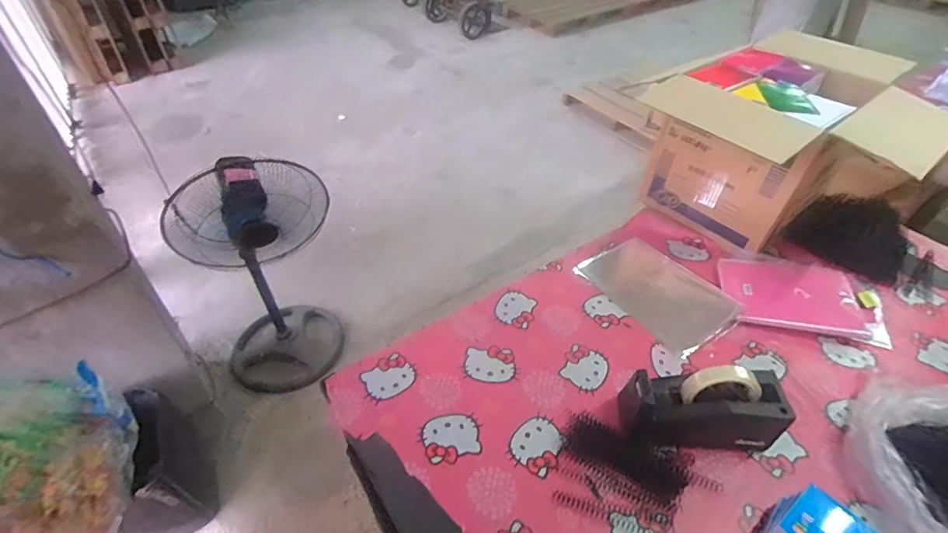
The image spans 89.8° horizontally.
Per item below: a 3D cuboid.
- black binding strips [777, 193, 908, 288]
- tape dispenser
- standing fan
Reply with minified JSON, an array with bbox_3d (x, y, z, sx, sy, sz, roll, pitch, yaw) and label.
[{"bbox_3d":[0.783,-0.070,0.970,0.134,0.084,0.196,-23,50,-24],"label":"black binding strips"},{"bbox_3d":[0.317,0.198,0.662,0.203,0.119,0.082,4,44,1],"label":"tape dispenser"},{"bbox_3d":[-0.687,0.051,1.597,0.399,0.966,0.401,24,47,22],"label":"standing fan"}]

